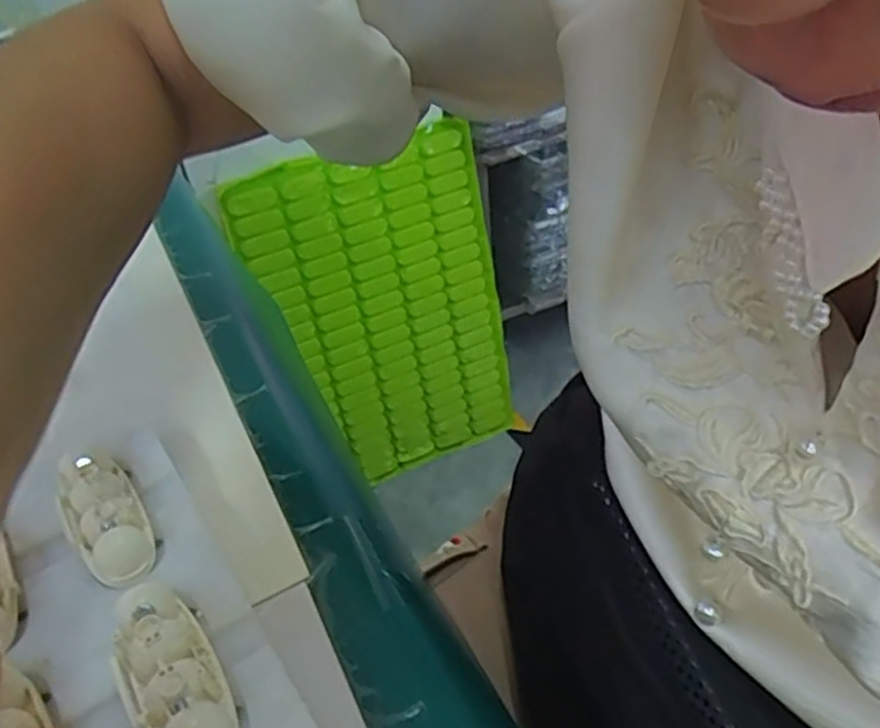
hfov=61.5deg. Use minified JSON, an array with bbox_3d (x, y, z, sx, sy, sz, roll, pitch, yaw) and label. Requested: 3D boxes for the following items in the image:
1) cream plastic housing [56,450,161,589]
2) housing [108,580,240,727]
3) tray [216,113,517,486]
[{"bbox_3d":[-0.118,0.052,0.260,0.023,0.016,0.057,-27,45,-22],"label":"cream plastic housing"},{"bbox_3d":[-0.078,0.088,0.213,0.026,0.015,0.063,-28,45,-23],"label":"housing"},{"bbox_3d":[-0.080,-0.068,1.211,0.399,0.582,0.037,-24,33,-21],"label":"tray"}]

